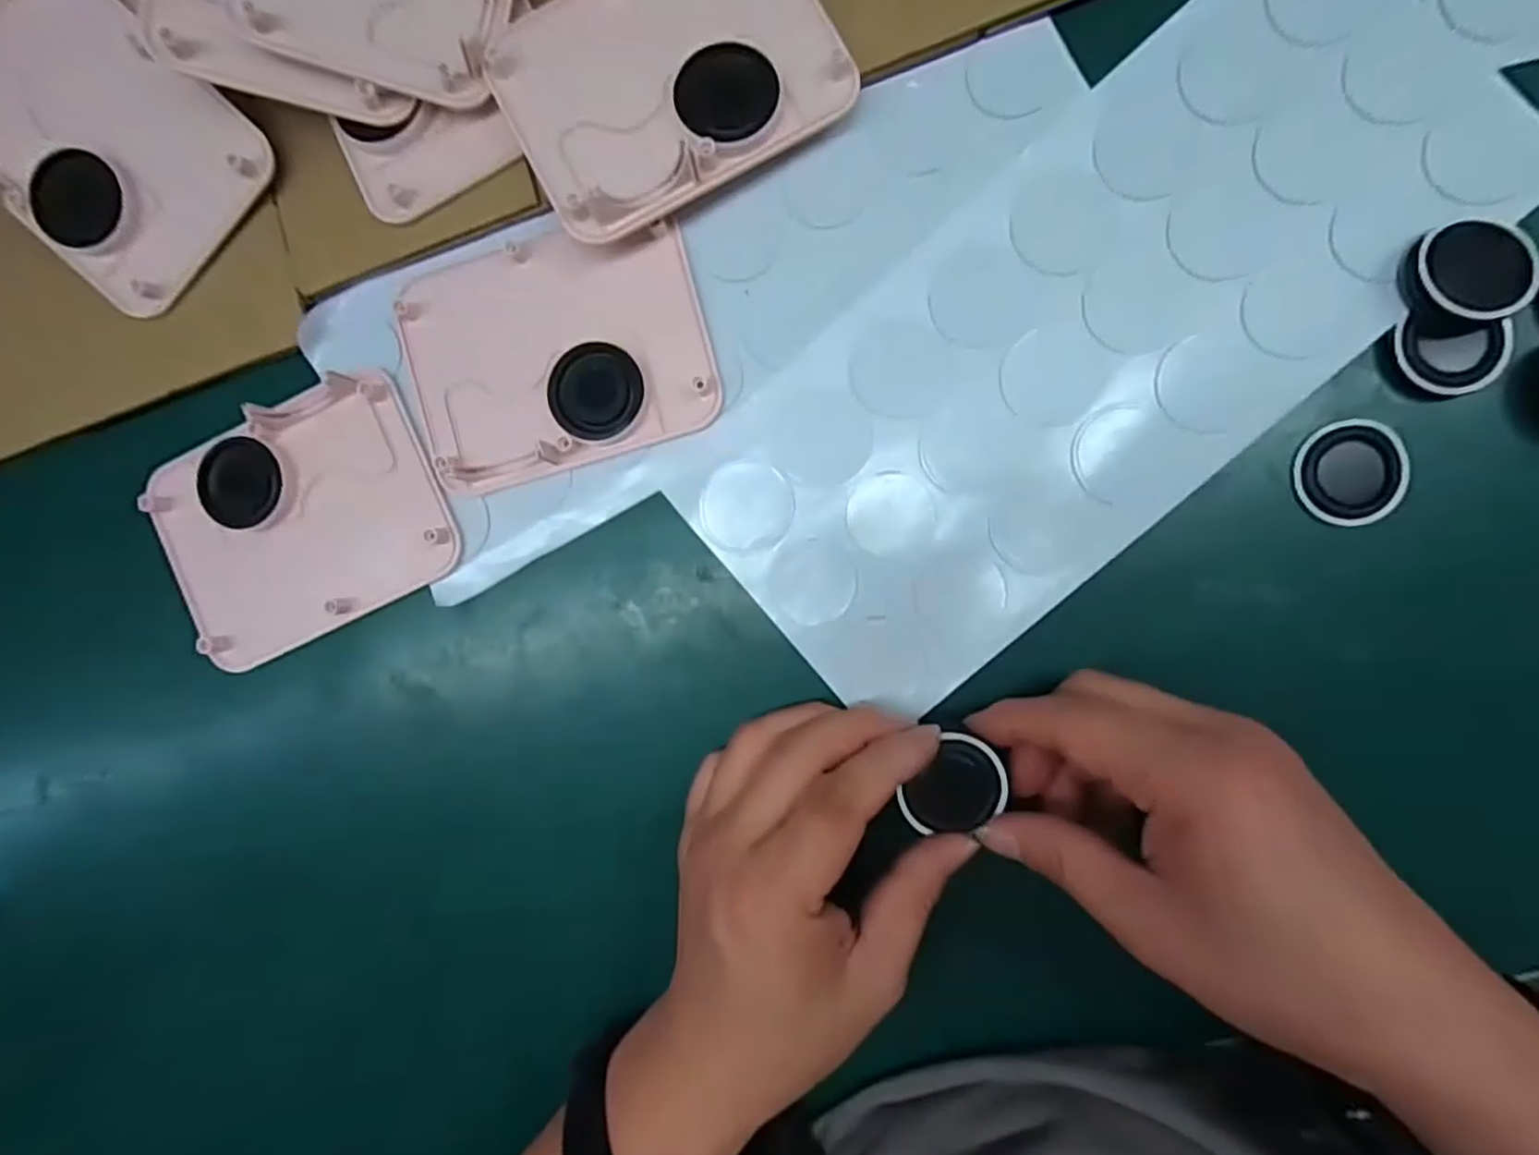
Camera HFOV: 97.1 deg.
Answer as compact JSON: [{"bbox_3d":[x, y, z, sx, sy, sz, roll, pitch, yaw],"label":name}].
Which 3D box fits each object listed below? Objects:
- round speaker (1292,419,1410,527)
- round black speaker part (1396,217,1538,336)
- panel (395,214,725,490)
[{"bbox_3d":[0.218,-0.039,0.254,0.038,0.004,0.037,0,91,5],"label":"round speaker"},{"bbox_3d":[0.249,-0.108,0.244,0.039,0.012,0.038,-26,88,5],"label":"round black speaker part"},{"bbox_3d":[-0.088,-0.092,0.279,0.123,0.010,0.091,-15,89,5],"label":"panel"}]

